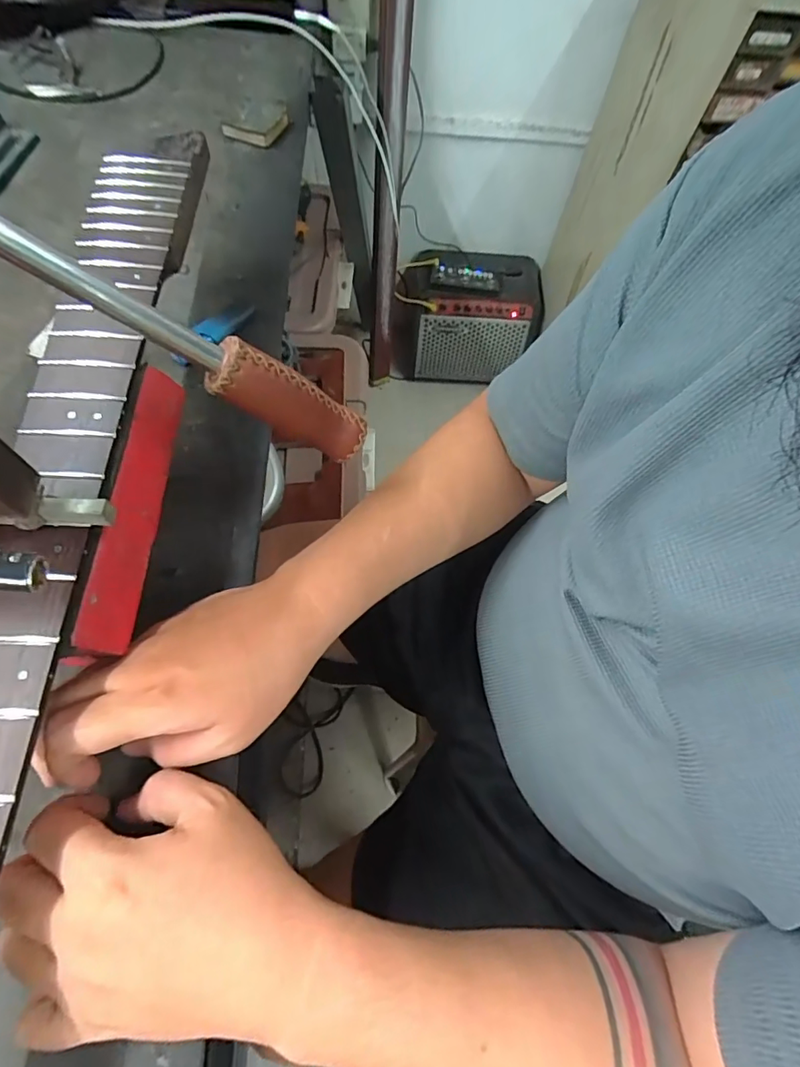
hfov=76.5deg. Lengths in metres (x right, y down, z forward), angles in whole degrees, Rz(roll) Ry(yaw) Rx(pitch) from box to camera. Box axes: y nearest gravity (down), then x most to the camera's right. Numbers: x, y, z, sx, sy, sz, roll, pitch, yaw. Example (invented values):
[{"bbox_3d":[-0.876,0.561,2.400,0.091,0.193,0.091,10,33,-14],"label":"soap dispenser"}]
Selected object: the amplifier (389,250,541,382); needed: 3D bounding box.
[{"bbox_3d":[0.162,-0.565,1.301,0.352,0.263,0.205,0,65,-4],"label":"amplifier"}]

